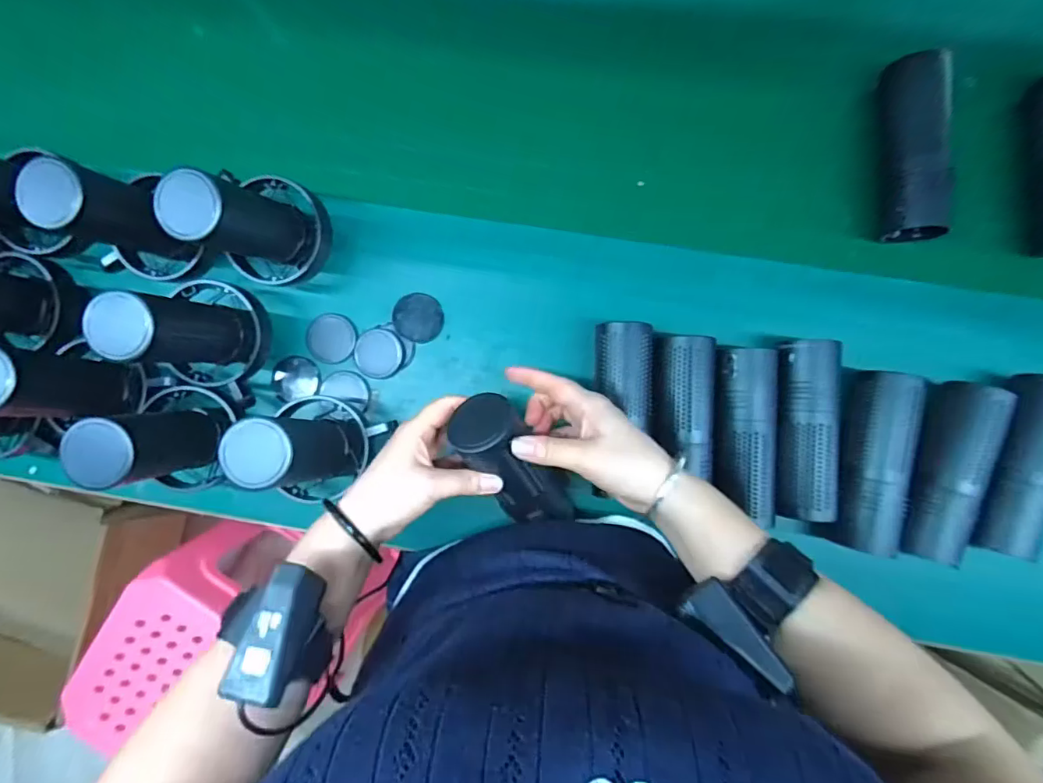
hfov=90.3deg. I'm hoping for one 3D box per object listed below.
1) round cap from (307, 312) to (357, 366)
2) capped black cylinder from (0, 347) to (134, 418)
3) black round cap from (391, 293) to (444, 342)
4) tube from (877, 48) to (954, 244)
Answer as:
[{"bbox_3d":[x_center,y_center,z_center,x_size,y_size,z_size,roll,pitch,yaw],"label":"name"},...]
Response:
[{"bbox_3d":[-0.202,-0.056,0.551,0.054,0.006,0.051,0,89,3],"label":"round cap"},{"bbox_3d":[-0.402,-0.006,0.443,0.056,0.113,0.054,6,89,3],"label":"capped black cylinder"},{"bbox_3d":[-0.107,-0.077,0.536,0.051,0.017,0.049,0,89,3],"label":"black round cap"},{"bbox_3d":[0.372,-0.228,0.486,0.047,0.055,0.165,-3,89,3],"label":"tube"}]

